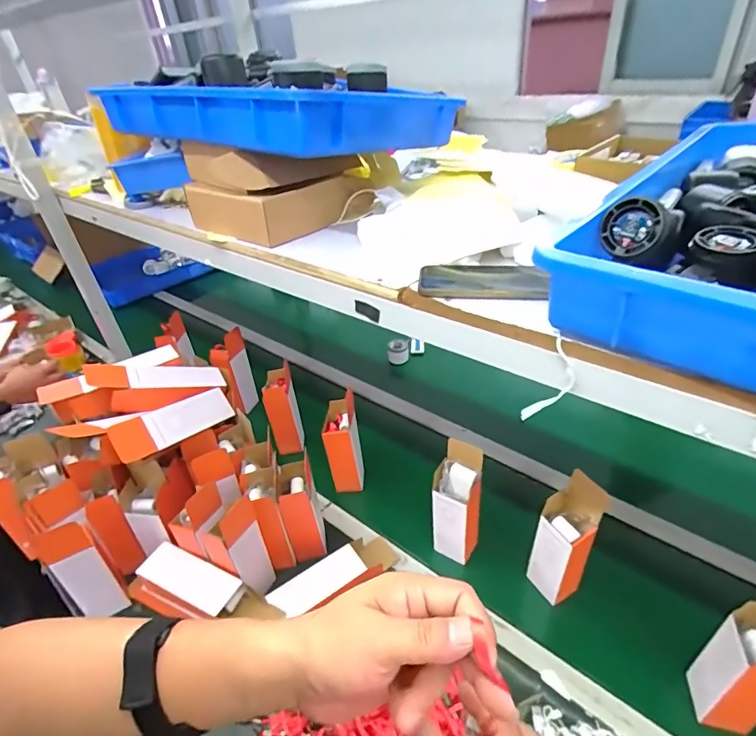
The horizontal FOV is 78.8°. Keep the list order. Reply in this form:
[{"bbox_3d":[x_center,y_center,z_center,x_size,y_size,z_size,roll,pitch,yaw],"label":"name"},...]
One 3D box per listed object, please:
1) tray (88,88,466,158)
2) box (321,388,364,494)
[{"bbox_3d":[-0.178,-0.427,0.775,0.548,0.106,0.336,21,44,31],"label":"tray"},{"bbox_3d":[-0.074,0.166,0.980,0.069,0.202,0.099,-7,36,-3],"label":"box"}]

